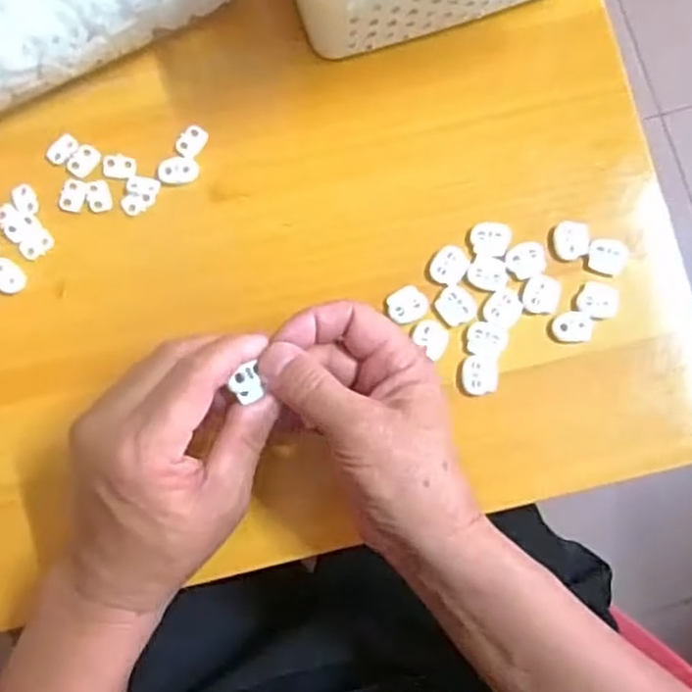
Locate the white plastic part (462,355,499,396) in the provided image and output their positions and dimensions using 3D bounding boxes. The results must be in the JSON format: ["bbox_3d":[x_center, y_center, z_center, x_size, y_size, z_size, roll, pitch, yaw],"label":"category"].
[{"bbox_3d":[0.077,0.017,0.414,0.021,0.004,0.021,8,82,0],"label":"white plastic part"}]

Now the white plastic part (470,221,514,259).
[{"bbox_3d":[0.085,-0.062,0.426,0.024,0.004,0.021,10,82,1],"label":"white plastic part"}]

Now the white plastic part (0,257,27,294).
[{"bbox_3d":[-0.196,-0.041,0.421,0.024,0.005,0.017,34,83,4],"label":"white plastic part"}]

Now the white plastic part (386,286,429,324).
[{"bbox_3d":[0.036,-0.024,0.419,0.022,0.004,0.020,-35,84,-5],"label":"white plastic part"}]

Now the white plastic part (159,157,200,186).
[{"bbox_3d":[-0.099,-0.104,0.430,0.023,0.004,0.016,-8,82,-2],"label":"white plastic part"}]

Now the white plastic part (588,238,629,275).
[{"bbox_3d":[0.152,-0.052,0.422,0.022,0.004,0.019,11,82,1],"label":"white plastic part"}]

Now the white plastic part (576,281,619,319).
[{"bbox_3d":[0.146,-0.026,0.420,0.022,0.004,0.020,0,82,-1],"label":"white plastic part"}]

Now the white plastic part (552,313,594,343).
[{"bbox_3d":[0.130,-0.011,0.419,0.022,0.004,0.017,8,82,0],"label":"white plastic part"}]

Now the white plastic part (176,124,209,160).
[{"bbox_3d":[-0.092,-0.122,0.434,0.014,0.004,0.020,33,83,4],"label":"white plastic part"}]

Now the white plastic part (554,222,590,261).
[{"bbox_3d":[0.132,-0.062,0.427,0.021,0.004,0.022,14,82,1],"label":"white plastic part"}]

